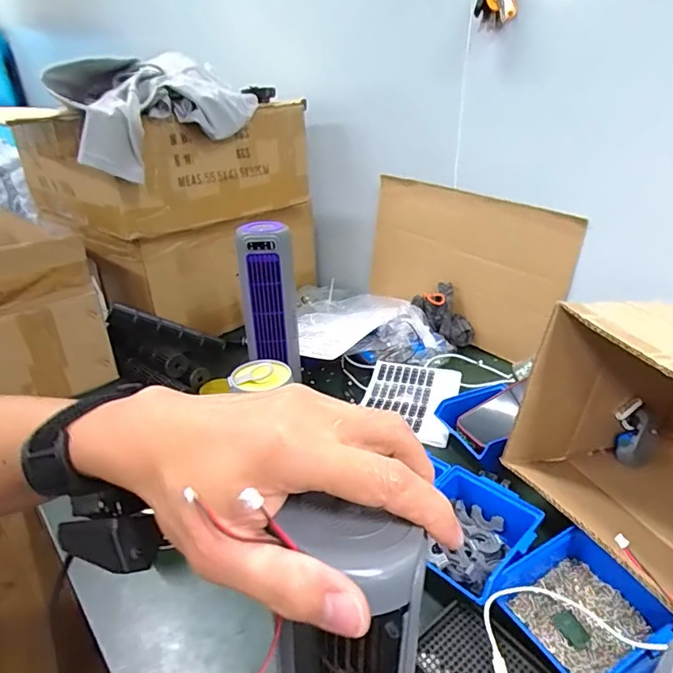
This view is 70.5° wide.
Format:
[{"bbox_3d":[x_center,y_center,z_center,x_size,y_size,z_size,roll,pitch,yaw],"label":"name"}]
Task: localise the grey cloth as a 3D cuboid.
[{"bbox_3d":[-0.320,-0.399,0.857,0.179,0.174,0.334,21,35,38],"label":"grey cloth"}]

